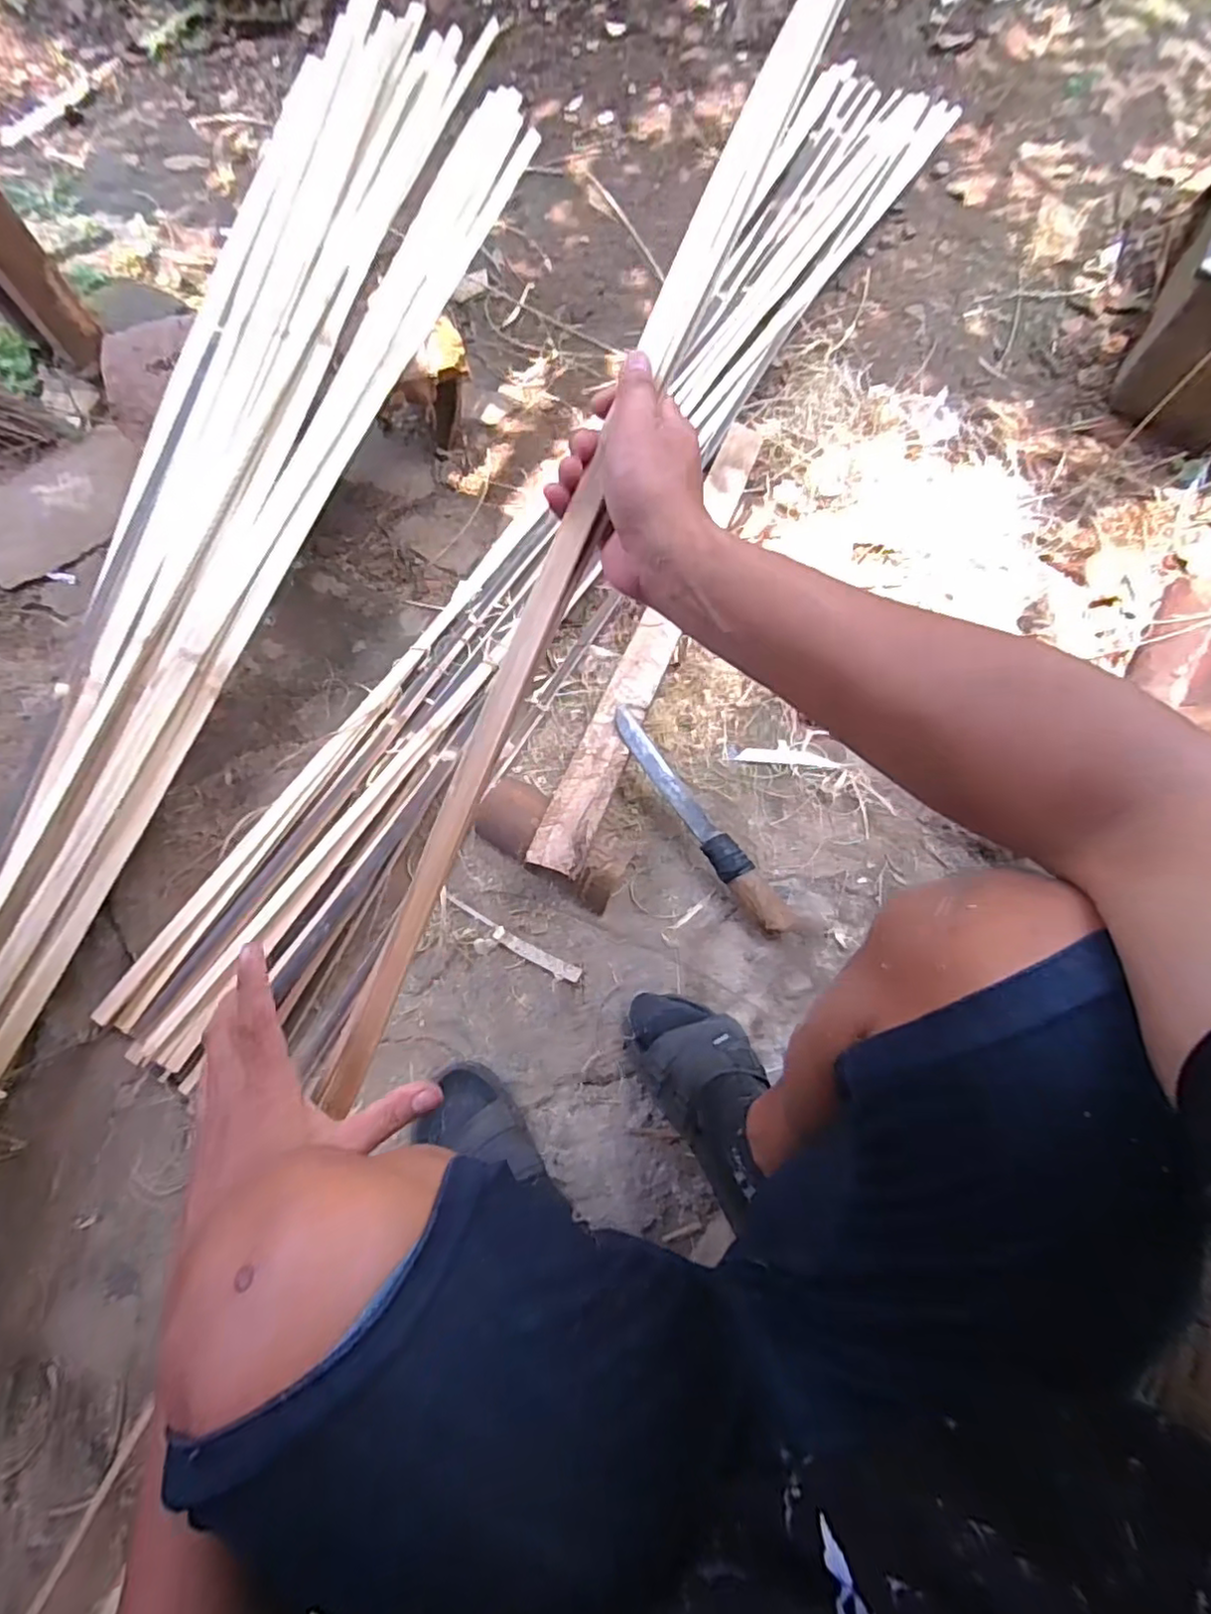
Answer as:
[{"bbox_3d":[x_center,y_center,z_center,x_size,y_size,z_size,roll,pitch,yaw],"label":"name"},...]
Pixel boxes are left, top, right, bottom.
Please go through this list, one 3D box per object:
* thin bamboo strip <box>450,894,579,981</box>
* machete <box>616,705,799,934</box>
[{"bbox_3d":[-0.105,0.151,0.742,0.170,0.007,0.021,27,60,7],"label":"thin bamboo strip"},{"bbox_3d":[0.105,0.014,0.752,0.041,0.034,0.308,-36,77,-12],"label":"machete"}]

